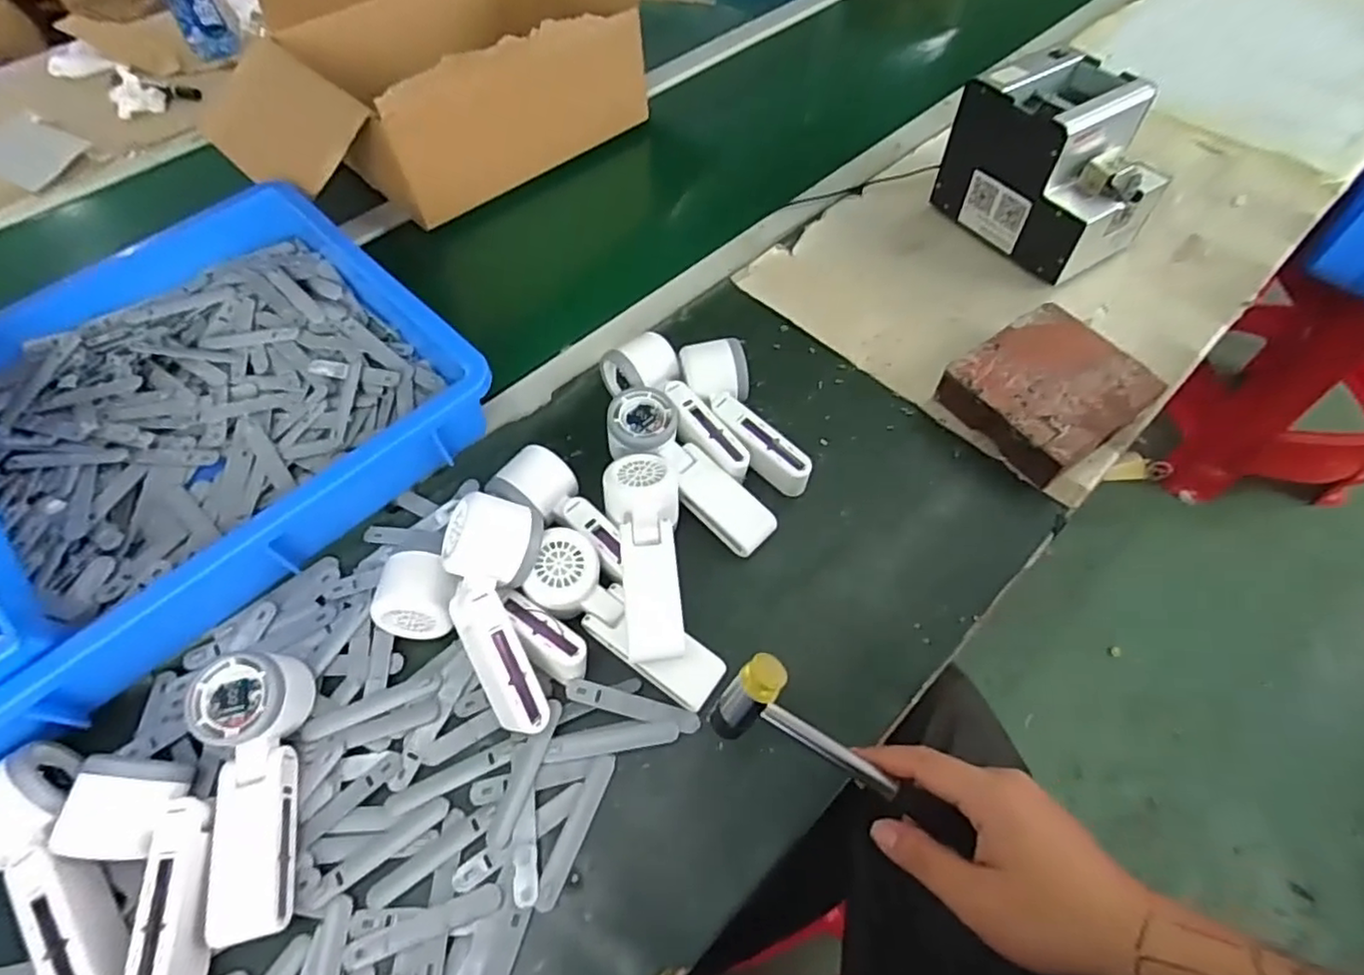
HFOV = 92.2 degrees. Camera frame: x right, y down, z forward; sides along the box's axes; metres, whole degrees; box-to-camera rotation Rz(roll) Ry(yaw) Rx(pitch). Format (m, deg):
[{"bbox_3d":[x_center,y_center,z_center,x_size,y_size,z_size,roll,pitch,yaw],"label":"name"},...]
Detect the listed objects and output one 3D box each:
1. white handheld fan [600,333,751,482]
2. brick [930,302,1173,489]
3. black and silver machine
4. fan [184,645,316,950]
[{"bbox_3d":[-0.007,-0.064,0.574,0.064,0.052,0.162,-26,61,-15],"label":"white handheld fan"},{"bbox_3d":[0.327,-0.085,0.590,0.143,0.045,0.133,-30,62,-16],"label":"brick"},{"bbox_3d":[0.388,-0.333,0.681,0.135,0.148,0.182,-28,61,-15],"label":"black and silver machine"},{"bbox_3d":[-0.276,0.195,0.429,0.061,0.049,0.167,-11,71,-3],"label":"fan"}]

